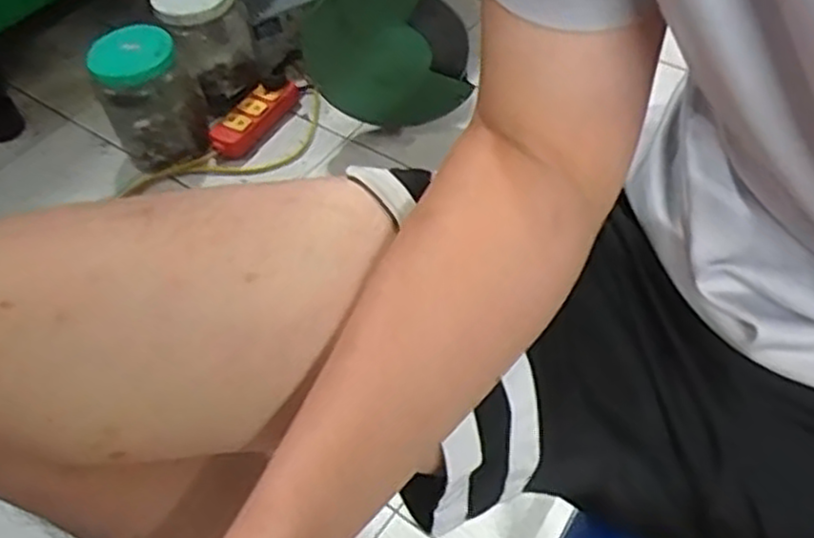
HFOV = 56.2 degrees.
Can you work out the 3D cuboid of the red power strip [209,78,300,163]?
[{"bbox_3d":[-0.225,-0.226,1.128,0.060,0.046,0.160,25,57,23],"label":"red power strip"}]

